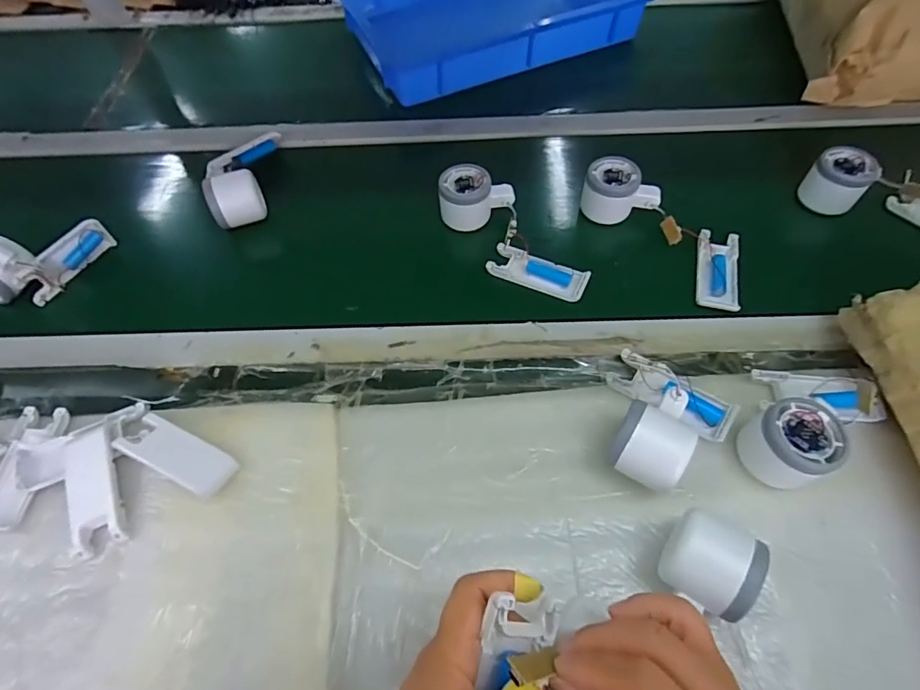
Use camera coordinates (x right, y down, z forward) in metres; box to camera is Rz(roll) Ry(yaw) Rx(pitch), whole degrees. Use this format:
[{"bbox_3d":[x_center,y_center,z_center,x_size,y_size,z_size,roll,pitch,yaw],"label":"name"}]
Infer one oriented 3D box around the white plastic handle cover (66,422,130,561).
[{"bbox_3d":[-0.298,0.117,0.400,0.040,0.014,0.097,-20,60,-10],"label":"white plastic handle cover"}]

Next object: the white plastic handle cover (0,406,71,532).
[{"bbox_3d":[-0.374,0.102,0.417,0.041,0.011,0.104,1,59,2],"label":"white plastic handle cover"}]

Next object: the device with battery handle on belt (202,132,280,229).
[{"bbox_3d":[-0.270,-0.212,0.595,0.070,0.060,0.155,-4,59,-1],"label":"device with battery handle on belt"}]

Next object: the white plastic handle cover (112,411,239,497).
[{"bbox_3d":[-0.237,0.092,0.411,0.103,0.018,0.037,22,62,14],"label":"white plastic handle cover"}]

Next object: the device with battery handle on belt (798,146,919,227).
[{"bbox_3d":[0.485,-0.165,0.539,0.184,0.047,0.069,21,61,14],"label":"device with battery handle on belt"}]

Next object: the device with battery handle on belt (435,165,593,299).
[{"bbox_3d":[0.054,-0.122,0.535,0.074,0.049,0.197,-31,63,-16],"label":"device with battery handle on belt"}]

